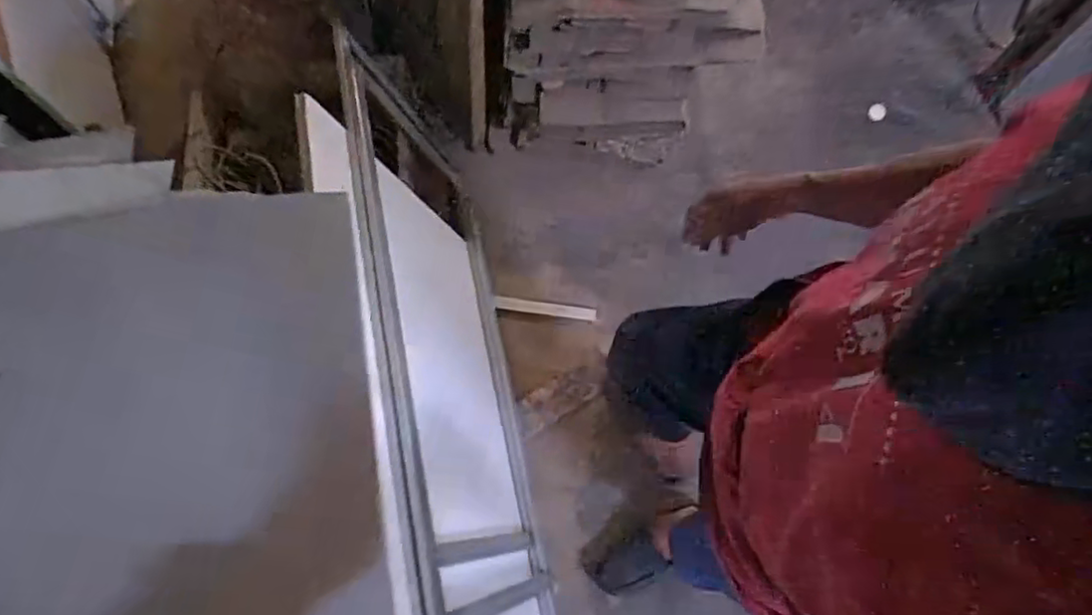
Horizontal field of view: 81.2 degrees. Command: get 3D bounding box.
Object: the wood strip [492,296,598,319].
[{"bbox_3d":[0.000,0.000,1.530,0.245,0.016,0.031,8,78,-10],"label":"wood strip"}]

